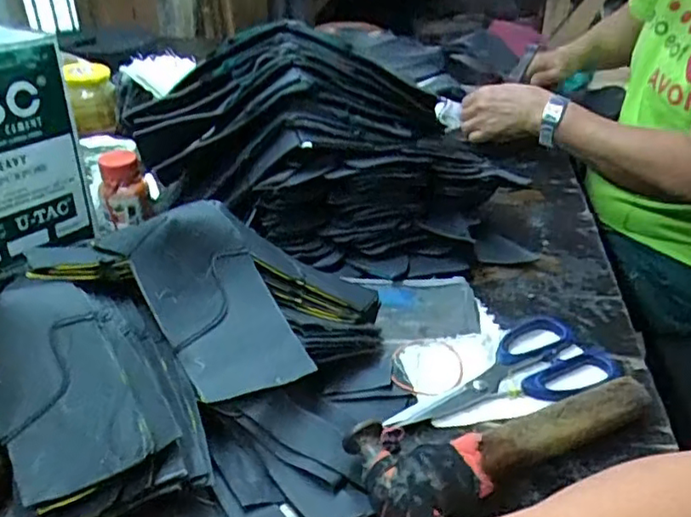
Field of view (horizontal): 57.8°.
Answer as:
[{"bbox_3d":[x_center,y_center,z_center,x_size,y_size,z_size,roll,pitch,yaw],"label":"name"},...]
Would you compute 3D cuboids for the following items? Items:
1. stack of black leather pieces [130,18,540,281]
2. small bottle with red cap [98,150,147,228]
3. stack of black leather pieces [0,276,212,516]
[{"bbox_3d":[-0.034,-0.114,0.651,0.400,0.199,0.168,6,32,9],"label":"stack of black leather pieces"},{"bbox_3d":[-0.236,-0.077,0.671,0.045,0.070,0.045,-3,31,-6],"label":"small bottle with red cap"},{"bbox_3d":[-0.173,0.084,0.415,0.119,0.043,0.185,-21,52,-21],"label":"stack of black leather pieces"}]

